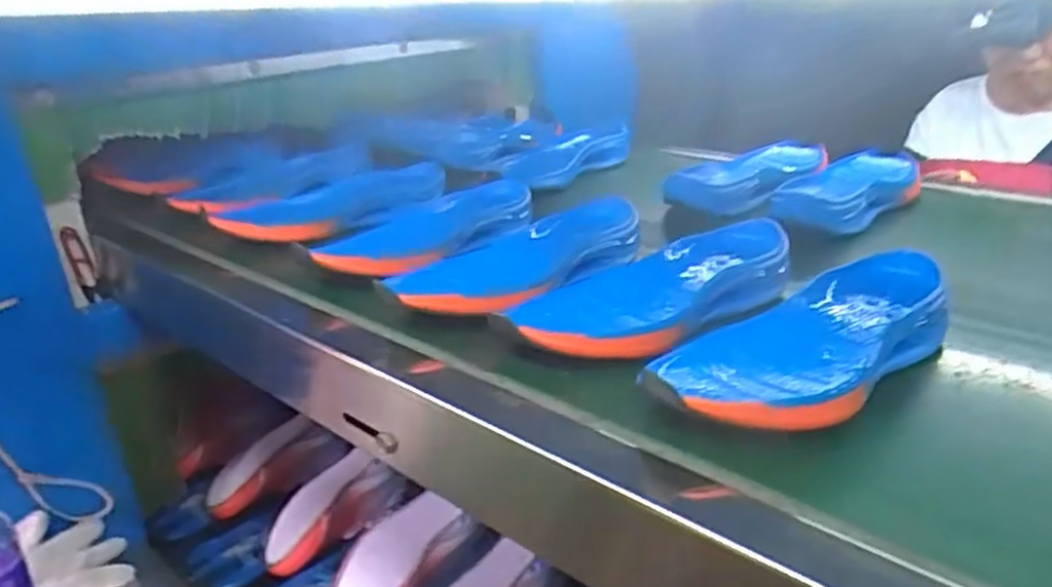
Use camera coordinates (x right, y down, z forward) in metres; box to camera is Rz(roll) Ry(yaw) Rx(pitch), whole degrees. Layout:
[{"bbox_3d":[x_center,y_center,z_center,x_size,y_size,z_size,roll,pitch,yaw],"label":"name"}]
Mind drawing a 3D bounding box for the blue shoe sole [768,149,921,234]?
[{"bbox_3d":[0.345,-0.111,0.792,0.099,0.032,0.264,19,32,36],"label":"blue shoe sole"}]

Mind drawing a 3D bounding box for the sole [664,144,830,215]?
[{"bbox_3d":[0.265,-0.134,0.856,0.095,0.032,0.235,22,34,40],"label":"sole"}]

